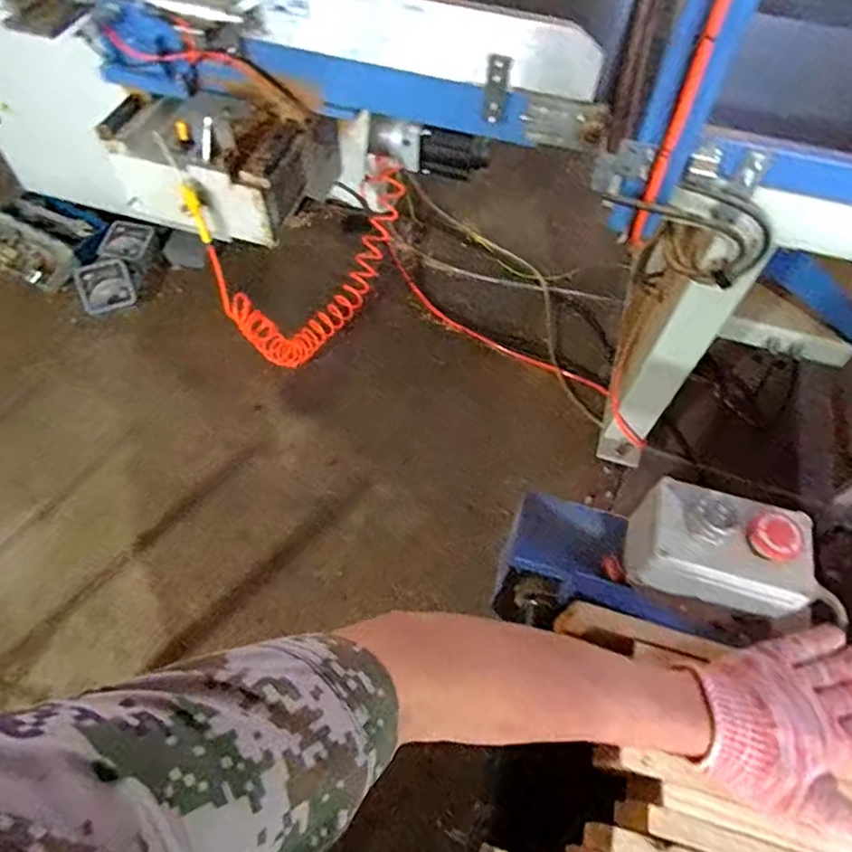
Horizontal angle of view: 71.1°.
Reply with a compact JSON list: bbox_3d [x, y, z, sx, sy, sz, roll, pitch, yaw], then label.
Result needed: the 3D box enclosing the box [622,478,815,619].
[{"bbox_3d":[0.250,0.106,0.509,0.128,0.104,0.085,16,61,7],"label":"box"}]

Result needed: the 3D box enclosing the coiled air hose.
[{"bbox_3d":[-0.267,-0.515,1.748,0.141,0.465,0.813,21,59,10],"label":"coiled air hose"}]

